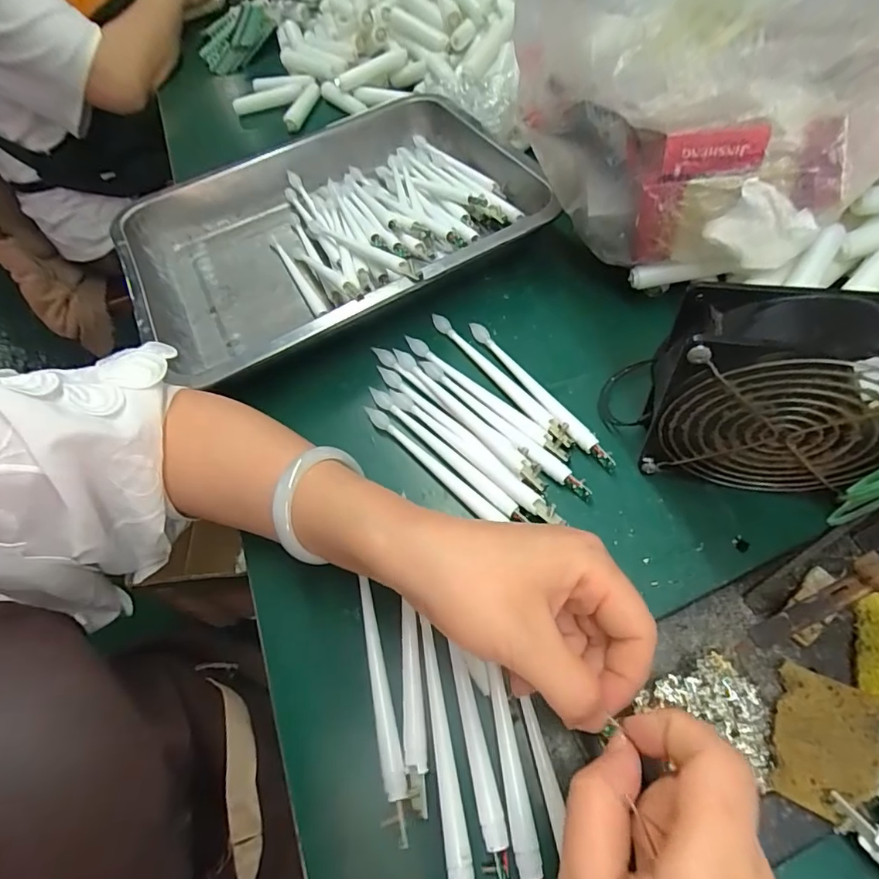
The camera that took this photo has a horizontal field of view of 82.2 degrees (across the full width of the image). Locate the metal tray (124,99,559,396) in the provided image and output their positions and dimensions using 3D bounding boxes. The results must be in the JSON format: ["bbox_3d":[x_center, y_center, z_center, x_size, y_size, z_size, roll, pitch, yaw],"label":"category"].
[{"bbox_3d":[-0.092,-0.188,0.454,0.341,0.057,0.249,-29,59,-7],"label":"metal tray"}]

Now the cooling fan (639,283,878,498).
[{"bbox_3d":[0.173,-0.018,0.259,0.127,0.118,0.045,11,61,17],"label":"cooling fan"}]

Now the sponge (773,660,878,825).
[{"bbox_3d":[0.169,0.132,0.219,0.038,0.012,0.054,19,65,20],"label":"sponge"}]

